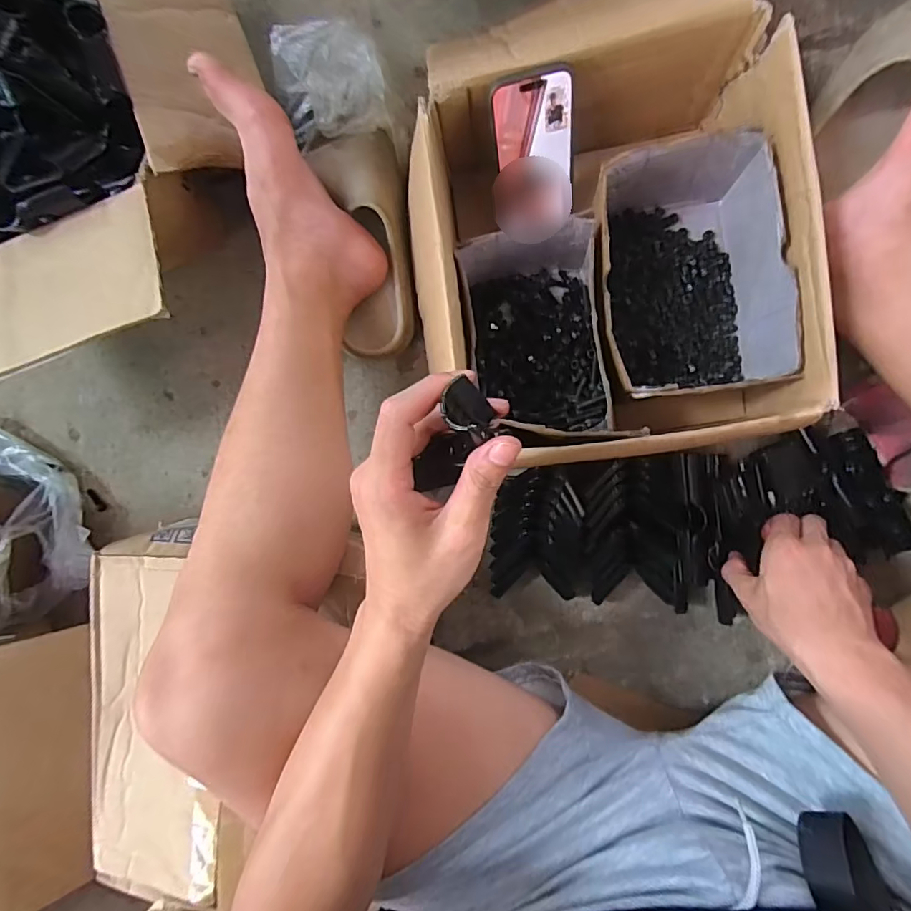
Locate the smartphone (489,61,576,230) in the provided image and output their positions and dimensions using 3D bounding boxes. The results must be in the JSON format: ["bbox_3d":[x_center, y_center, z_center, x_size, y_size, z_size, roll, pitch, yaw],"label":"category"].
[{"bbox_3d":[0.073,-0.274,0.448,0.070,0.123,0.011,-11,50,4],"label":"smartphone"}]

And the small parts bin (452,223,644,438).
[{"bbox_3d":[0.077,-0.113,0.479,0.115,0.092,0.176,-9,90,6],"label":"small parts bin"}]

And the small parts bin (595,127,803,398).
[{"bbox_3d":[0.209,-0.162,0.459,0.144,0.097,0.208,-7,90,6],"label":"small parts bin"}]

